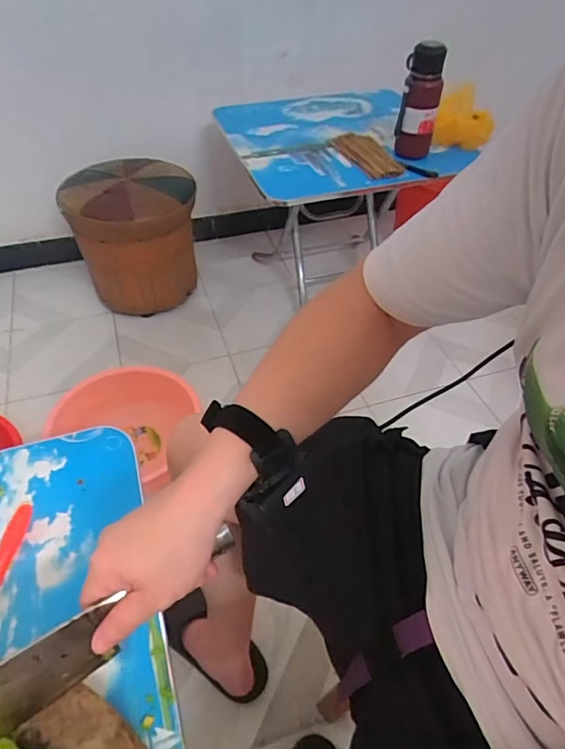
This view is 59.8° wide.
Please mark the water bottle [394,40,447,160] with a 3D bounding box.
[{"bbox_3d":[0.290,-0.570,1.043,0.080,0.231,0.077,11,47,10],"label":"water bottle"}]

